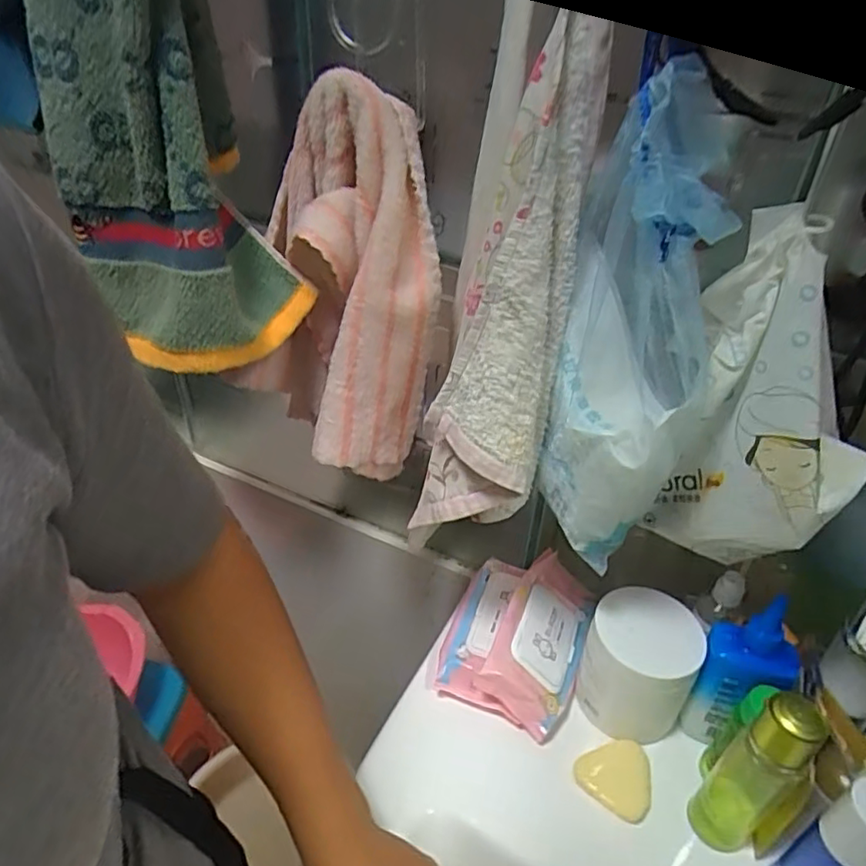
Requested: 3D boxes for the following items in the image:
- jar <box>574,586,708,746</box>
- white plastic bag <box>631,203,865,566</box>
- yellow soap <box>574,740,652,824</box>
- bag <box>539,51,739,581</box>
[{"bbox_3d":[0.181,0.203,0.529,0.089,0.092,0.092,2,37,-1],"label":"jar"},{"bbox_3d":[0.217,-0.006,0.389,0.116,0.228,0.052,28,44,31],"label":"white plastic bag"},{"bbox_3d":[0.154,0.282,0.498,0.059,0.019,0.053,29,44,31],"label":"yellow soap"},{"bbox_3d":[0.134,-0.063,0.400,0.093,0.290,0.122,12,38,12],"label":"bag"}]

